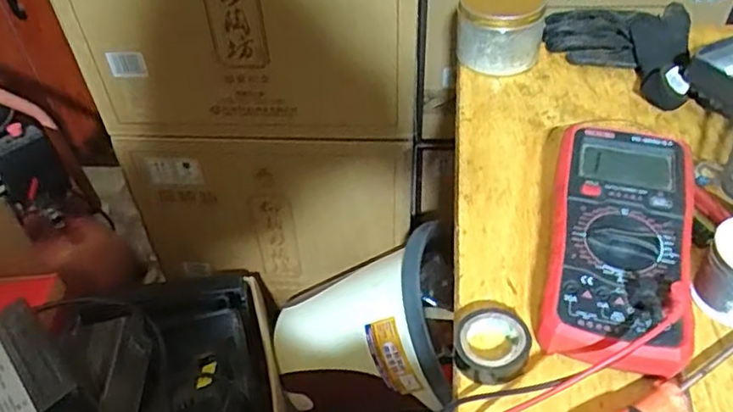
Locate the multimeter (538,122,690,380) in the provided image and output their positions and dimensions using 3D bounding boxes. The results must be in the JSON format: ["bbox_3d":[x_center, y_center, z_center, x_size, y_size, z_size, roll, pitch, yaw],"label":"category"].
[{"bbox_3d":[0.170,0.026,0.420,0.091,0.056,0.184,10,47,13],"label":"multimeter"}]

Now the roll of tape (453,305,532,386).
[{"bbox_3d":[0.080,0.088,0.390,0.046,0.018,0.044,-1,48,2],"label":"roll of tape"}]

